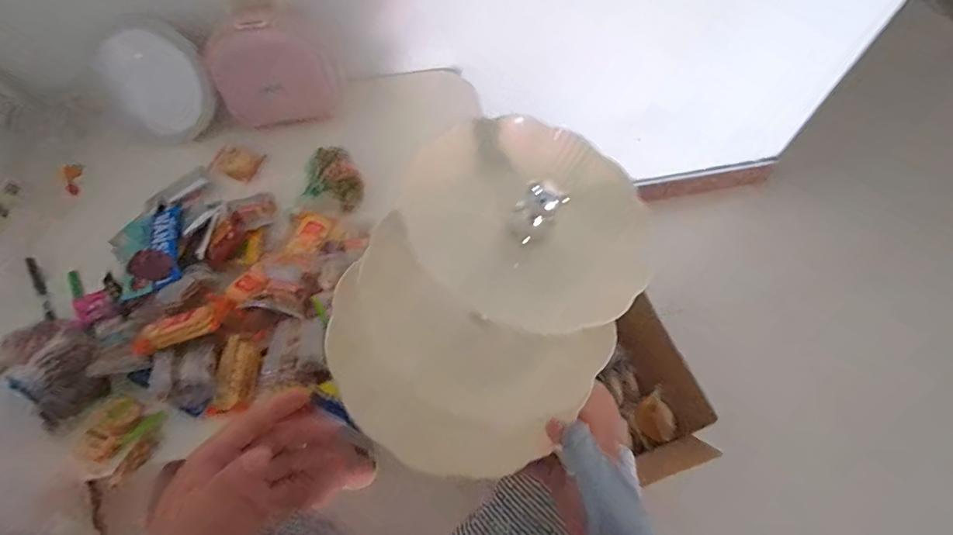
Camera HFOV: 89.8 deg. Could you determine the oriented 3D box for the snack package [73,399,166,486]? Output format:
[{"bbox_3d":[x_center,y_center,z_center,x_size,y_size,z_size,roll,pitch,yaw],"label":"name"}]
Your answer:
[{"bbox_3d":[-0.408,0.197,0.544,0.071,0.033,0.087,25,63,12],"label":"snack package"}]

